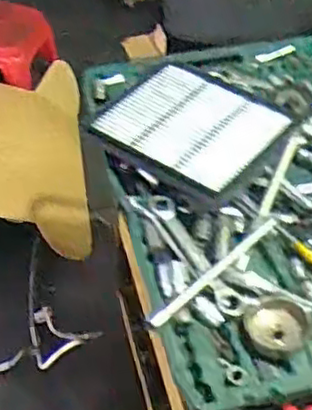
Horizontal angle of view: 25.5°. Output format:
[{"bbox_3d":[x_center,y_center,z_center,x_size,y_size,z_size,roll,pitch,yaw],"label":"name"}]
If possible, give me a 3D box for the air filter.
[{"bbox_3d":[0.060,-0.123,1.075,0.267,0.047,0.234,28,47,23],"label":"air filter"}]

